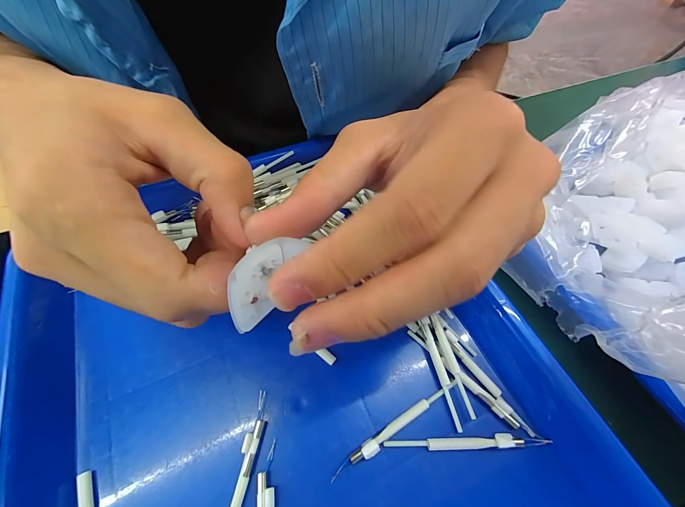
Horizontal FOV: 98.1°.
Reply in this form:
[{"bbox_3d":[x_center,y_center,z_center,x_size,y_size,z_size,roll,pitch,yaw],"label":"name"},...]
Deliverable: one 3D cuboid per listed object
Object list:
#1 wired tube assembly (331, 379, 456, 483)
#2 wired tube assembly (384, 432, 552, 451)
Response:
[{"bbox_3d":[0.028,0.087,0.151,0.076,0.004,0.006,-28,64,-17],"label":"wired tube assembly"},{"bbox_3d":[0.061,0.094,0.149,0.077,0.012,0.006,-1,60,-3],"label":"wired tube assembly"}]

